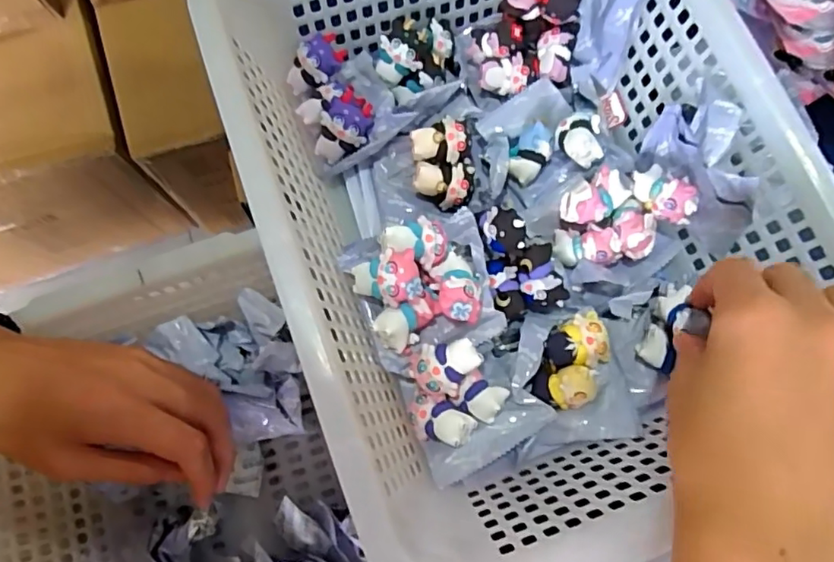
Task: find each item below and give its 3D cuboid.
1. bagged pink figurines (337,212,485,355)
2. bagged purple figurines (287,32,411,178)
[{"bbox_3d":[0.003,-0.003,0.306,0.073,0.036,0.063,-22,78,-5],"label":"bagged pink figurines"},{"bbox_3d":[-0.046,-0.113,0.350,0.057,0.032,0.079,-19,78,-5],"label":"bagged purple figurines"}]

